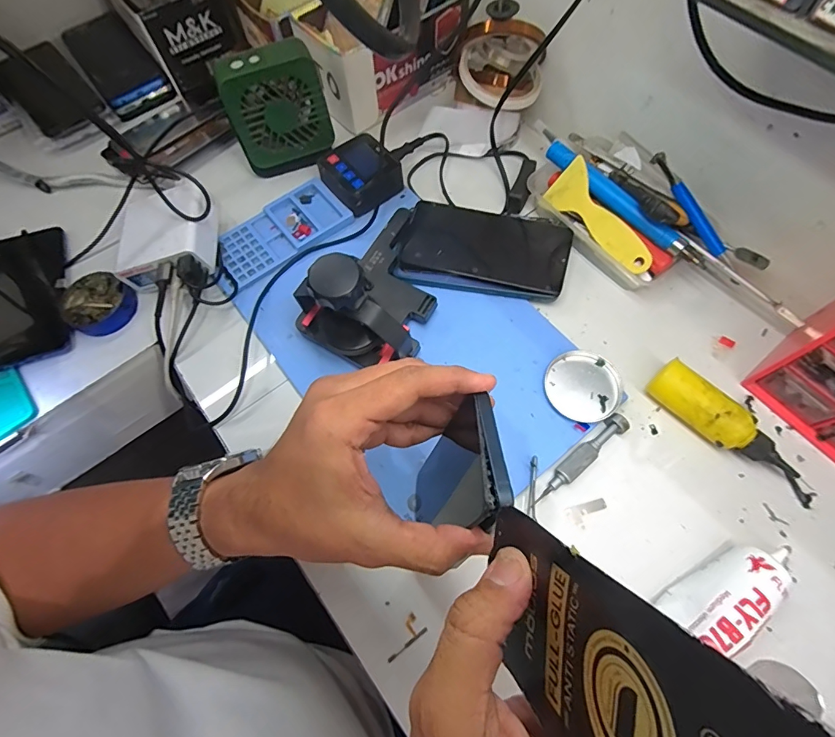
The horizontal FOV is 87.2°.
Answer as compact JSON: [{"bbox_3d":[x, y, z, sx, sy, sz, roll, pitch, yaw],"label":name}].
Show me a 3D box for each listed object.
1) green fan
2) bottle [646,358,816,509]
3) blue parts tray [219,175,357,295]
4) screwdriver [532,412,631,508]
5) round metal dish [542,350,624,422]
[{"bbox_3d":[-0.146,-0.269,0.458,0.098,0.099,0.052,-26,68,-9],"label":"green fan"},{"bbox_3d":[0.258,0.056,0.358,0.032,0.035,0.148,-40,71,-14],"label":"bottle"},{"bbox_3d":[-0.145,-0.140,0.451,0.147,0.010,0.070,-35,70,-12],"label":"blue parts tray"},{"bbox_3d":[0.133,0.076,0.361,0.102,0.016,0.016,-39,71,-14],"label":"screwdriver"},{"bbox_3d":[0.144,0.016,0.388,0.061,0.015,0.064,-1,66,2],"label":"round metal dish"}]

